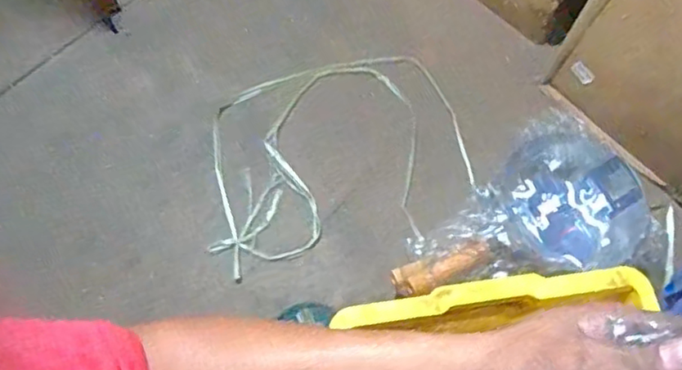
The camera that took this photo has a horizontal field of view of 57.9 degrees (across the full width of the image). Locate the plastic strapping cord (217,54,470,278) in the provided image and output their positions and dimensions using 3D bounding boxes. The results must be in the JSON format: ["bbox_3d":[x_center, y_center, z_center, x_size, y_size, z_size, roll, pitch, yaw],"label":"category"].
[{"bbox_3d":[-0.009,-0.055,1.069,0.450,0.035,0.356,-11,70,-6],"label":"plastic strapping cord"}]

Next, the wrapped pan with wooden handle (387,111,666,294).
[{"bbox_3d":[0.276,0.039,0.929,0.368,0.110,0.222,-15,70,-21],"label":"wrapped pan with wooden handle"}]

